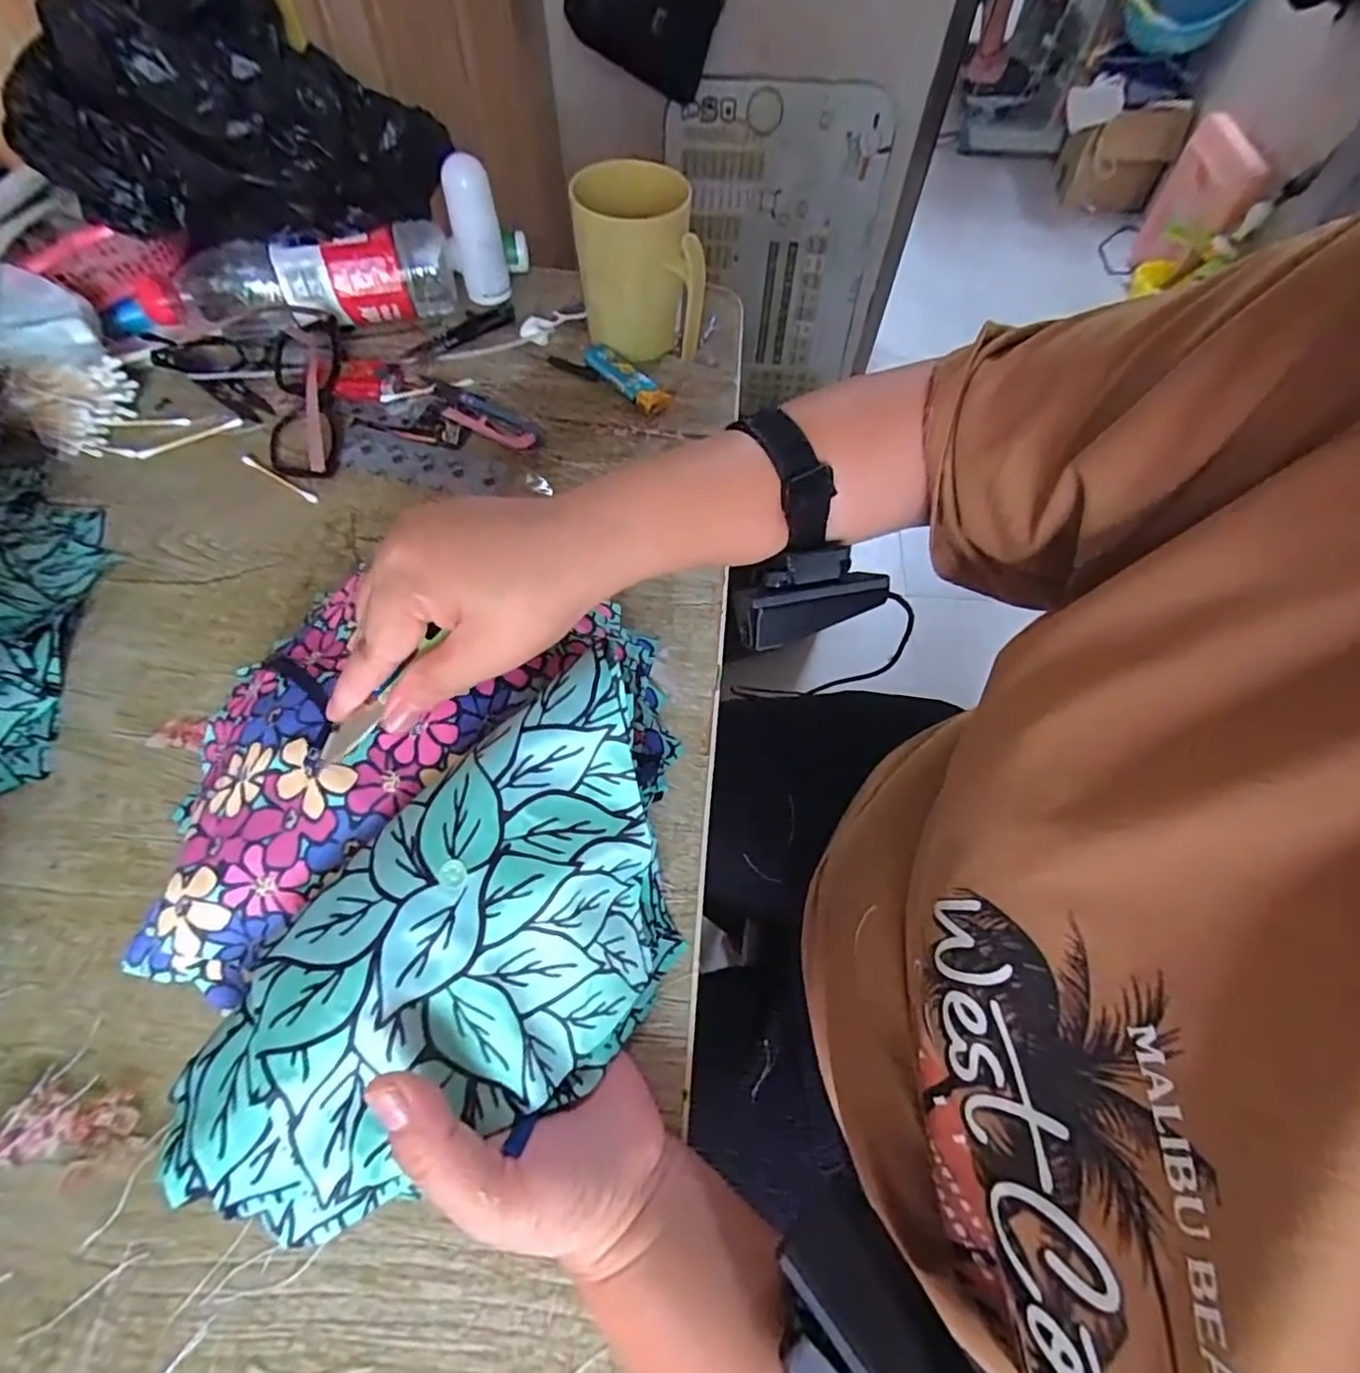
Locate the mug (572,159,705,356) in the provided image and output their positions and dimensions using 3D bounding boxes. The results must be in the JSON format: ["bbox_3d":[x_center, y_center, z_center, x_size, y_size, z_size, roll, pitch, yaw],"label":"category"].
[{"bbox_3d":[-0.034,-0.310,0.474,0.083,0.104,0.093,-10,63,-8],"label":"mug"}]

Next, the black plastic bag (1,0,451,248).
[{"bbox_3d":[-0.287,-0.388,0.422,0.211,0.120,0.140,-1,63,-4],"label":"black plastic bag"}]

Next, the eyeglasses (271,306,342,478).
[{"bbox_3d":[-0.272,-0.212,0.450,0.046,0.032,0.145,-8,63,-7],"label":"eyeglasses"}]

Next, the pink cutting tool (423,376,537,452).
[{"bbox_3d":[-0.152,-0.204,0.468,0.115,0.005,0.028,31,65,13],"label":"pink cutting tool"}]

